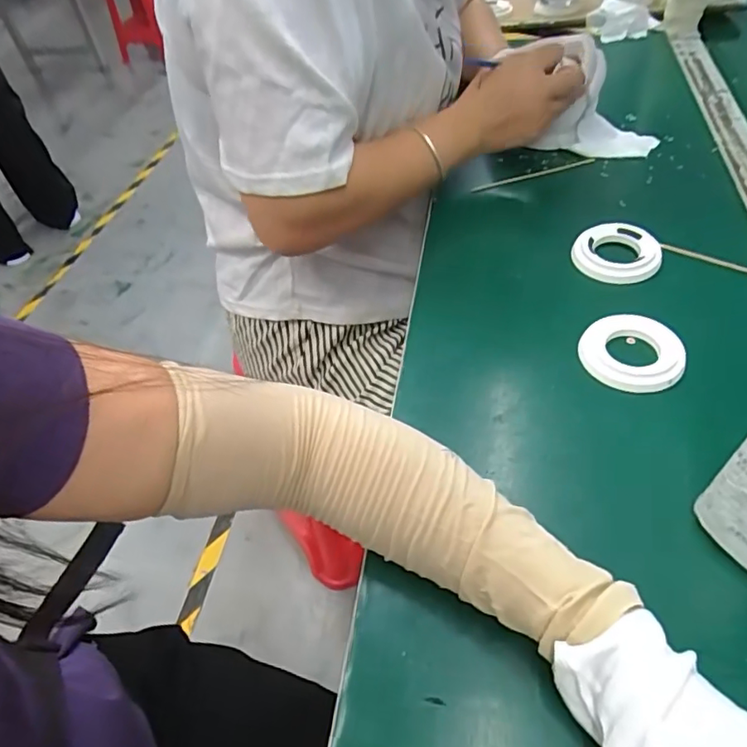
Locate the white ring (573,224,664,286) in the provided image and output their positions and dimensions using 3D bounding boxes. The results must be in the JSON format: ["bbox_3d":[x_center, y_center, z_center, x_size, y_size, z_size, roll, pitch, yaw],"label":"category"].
[{"bbox_3d":[0.214,-0.106,0.489,0.070,0.017,0.070,-3,48,4],"label":"white ring"}]

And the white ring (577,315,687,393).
[{"bbox_3d":[0.191,-0.017,0.411,0.071,0.013,0.061,28,57,27],"label":"white ring"}]

